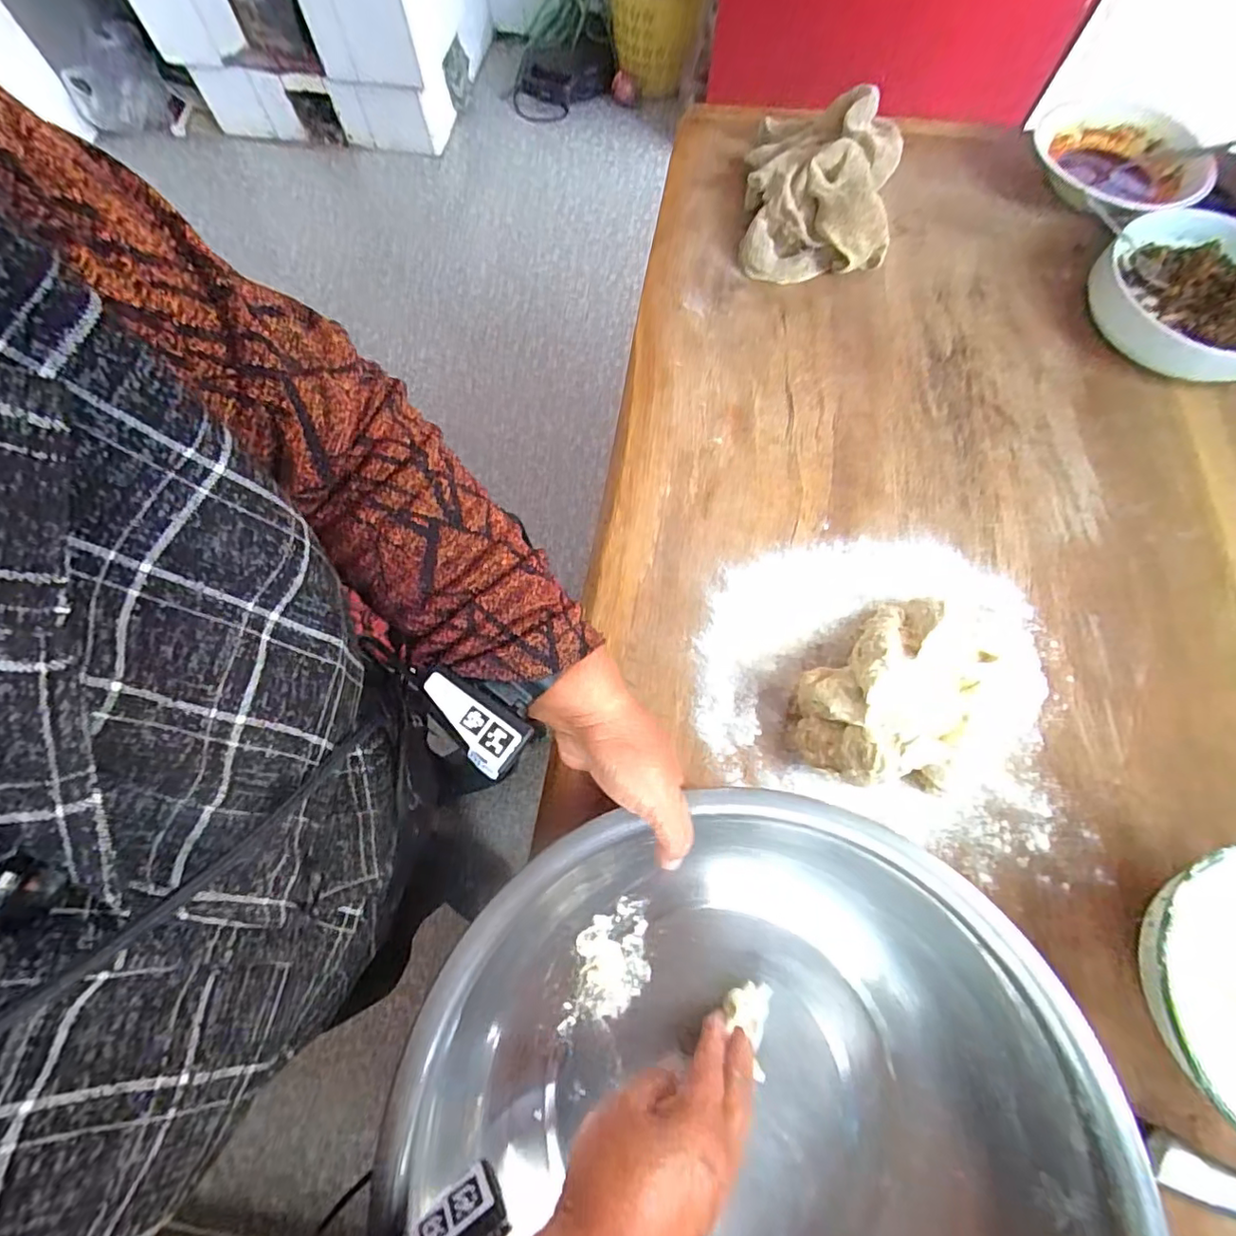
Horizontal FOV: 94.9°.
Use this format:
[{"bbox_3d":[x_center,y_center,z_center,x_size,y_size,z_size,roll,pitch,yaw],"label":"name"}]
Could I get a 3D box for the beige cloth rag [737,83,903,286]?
[{"bbox_3d":[0.236,-0.517,0.659,0.163,0.083,0.246,7,70,4],"label":"beige cloth rag"}]

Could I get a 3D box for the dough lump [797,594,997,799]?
[{"bbox_3d":[0.222,0.047,0.451,0.123,0.074,0.182,26,73,10],"label":"dough lump"}]

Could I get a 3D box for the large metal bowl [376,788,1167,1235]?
[{"bbox_3d":[0.087,0.308,0.336,0.346,0.128,0.343,-1,70,2],"label":"large metal bowl"}]

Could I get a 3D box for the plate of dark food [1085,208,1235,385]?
[{"bbox_3d":[0.606,-0.335,0.597,0.198,0.047,0.189,42,77,15],"label":"plate of dark food"}]

